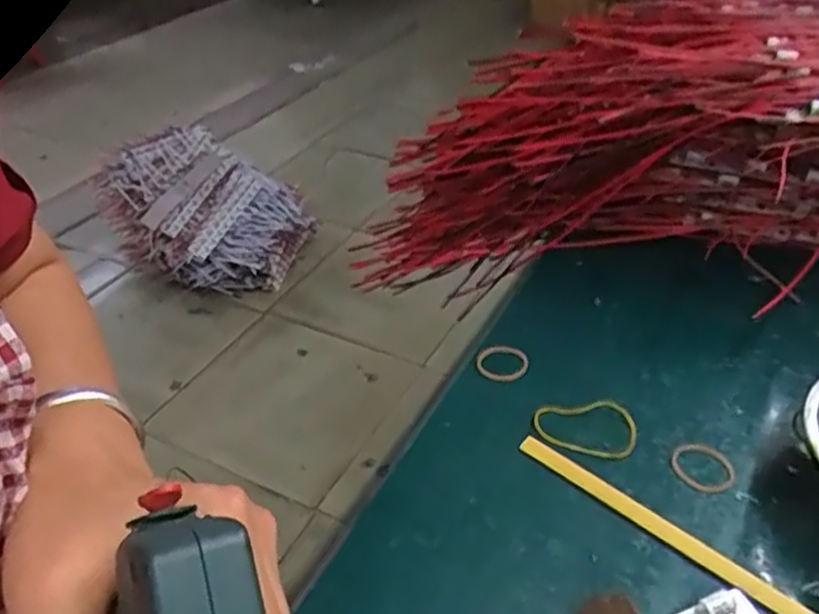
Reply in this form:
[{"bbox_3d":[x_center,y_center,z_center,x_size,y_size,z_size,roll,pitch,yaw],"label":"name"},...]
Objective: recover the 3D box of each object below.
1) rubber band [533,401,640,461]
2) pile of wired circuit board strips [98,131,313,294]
[{"bbox_3d":[0.097,0.067,0.398,0.054,0.005,0.039,-4,37,-3],"label":"rubber band"},{"bbox_3d":[-0.483,-0.227,1.765,0.441,0.256,0.325,13,39,17],"label":"pile of wired circuit board strips"}]

